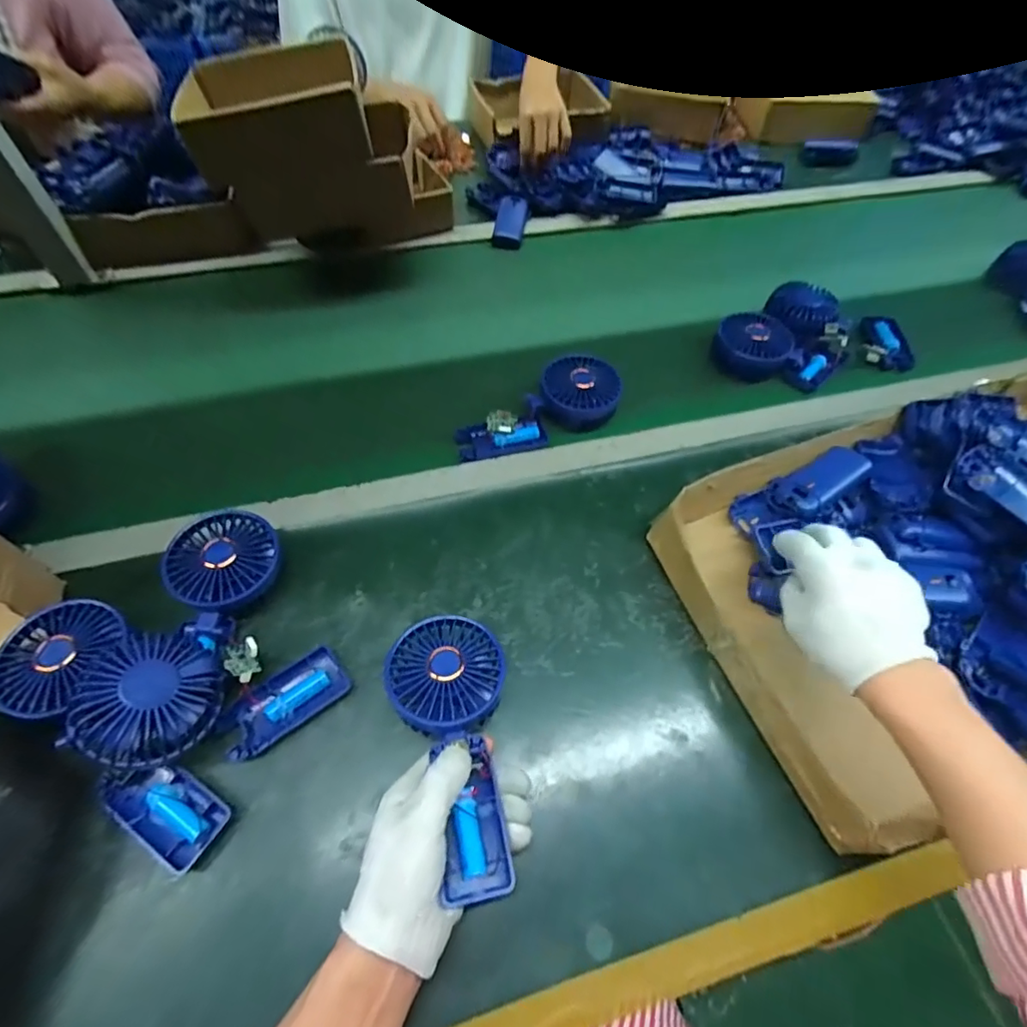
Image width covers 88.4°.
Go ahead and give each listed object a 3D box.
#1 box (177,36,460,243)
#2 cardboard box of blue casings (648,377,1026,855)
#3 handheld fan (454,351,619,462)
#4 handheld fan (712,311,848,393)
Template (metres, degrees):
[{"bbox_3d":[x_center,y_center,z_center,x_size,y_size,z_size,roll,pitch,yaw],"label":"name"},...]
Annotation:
[{"bbox_3d":[-0.247,-0.481,0.705,0.309,0.177,0.185,-8,57,-7],"label":"box"},{"bbox_3d":[0.416,0.039,0.471,0.517,0.089,0.315,-17,59,-13],"label":"cardboard box of blue casings"},{"bbox_3d":[0.025,-0.112,0.579,0.186,0.049,0.078,-29,62,-6],"label":"handheld fan"},{"bbox_3d":[0.323,-0.194,0.648,0.163,0.051,0.069,11,56,-10],"label":"handheld fan"}]

